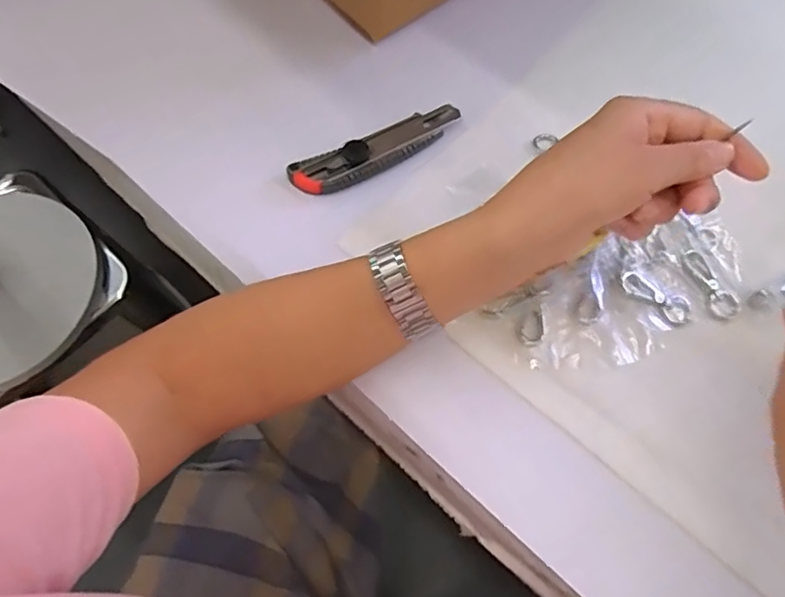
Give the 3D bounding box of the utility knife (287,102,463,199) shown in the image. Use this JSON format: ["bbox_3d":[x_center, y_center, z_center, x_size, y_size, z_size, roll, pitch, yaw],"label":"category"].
[{"bbox_3d":[-0.011,-0.121,0.481,0.150,0.021,0.035,-26,68,-10],"label":"utility knife"}]

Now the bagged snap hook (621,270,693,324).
[{"bbox_3d":[0.191,-0.001,0.420,0.054,0.008,0.021,27,69,12],"label":"bagged snap hook"}]

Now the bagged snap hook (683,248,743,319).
[{"bbox_3d":[0.233,-0.011,0.426,0.021,0.004,0.055,-27,69,-11],"label":"bagged snap hook"}]

